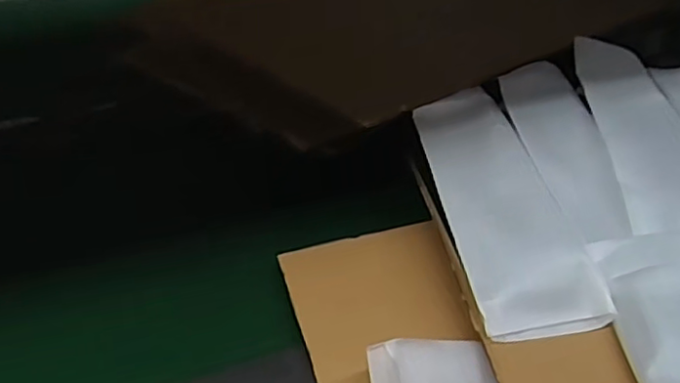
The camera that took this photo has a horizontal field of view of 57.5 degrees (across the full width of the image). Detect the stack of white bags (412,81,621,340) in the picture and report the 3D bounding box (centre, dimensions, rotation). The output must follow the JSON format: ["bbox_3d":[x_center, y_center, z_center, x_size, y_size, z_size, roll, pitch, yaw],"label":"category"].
[{"bbox_3d":[0.124,0.004,0.494,0.088,0.021,0.232,-10,54,-8],"label":"stack of white bags"}]

